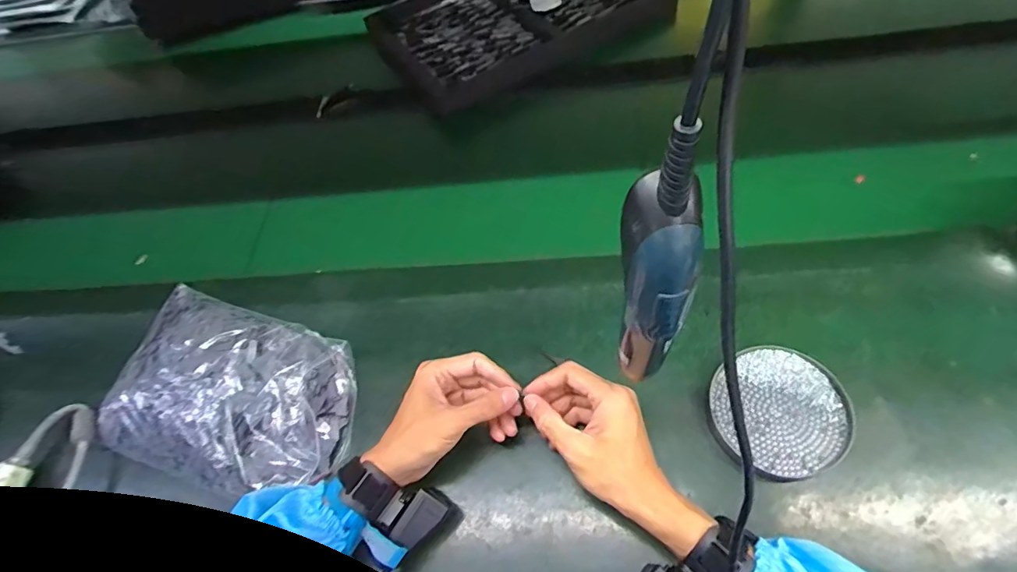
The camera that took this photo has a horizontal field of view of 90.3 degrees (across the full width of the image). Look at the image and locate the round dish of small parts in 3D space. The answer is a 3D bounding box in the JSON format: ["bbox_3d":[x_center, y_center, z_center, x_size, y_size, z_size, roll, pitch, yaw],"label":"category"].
[{"bbox_3d":[0.238,0.109,0.445,0.114,0.013,0.109,-4,56,7],"label":"round dish of small parts"}]

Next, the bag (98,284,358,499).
[{"bbox_3d":[-0.250,0.099,0.470,0.213,0.054,0.153,13,57,13],"label":"bag"}]

